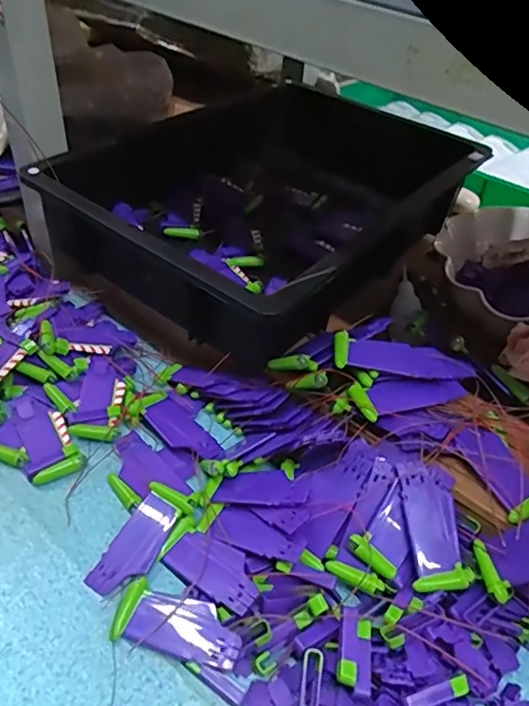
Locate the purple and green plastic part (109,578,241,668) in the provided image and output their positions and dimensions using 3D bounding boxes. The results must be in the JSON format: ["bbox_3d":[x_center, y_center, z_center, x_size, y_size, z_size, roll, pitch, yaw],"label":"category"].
[{"bbox_3d":[-0.059,0.184,0.380,0.088,0.021,0.038,14,43,9],"label":"purple and green plastic part"}]

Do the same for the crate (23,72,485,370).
[{"bbox_3d":[0.013,-0.172,0.626,0.308,0.107,0.420,30,48,24],"label":"crate"}]

